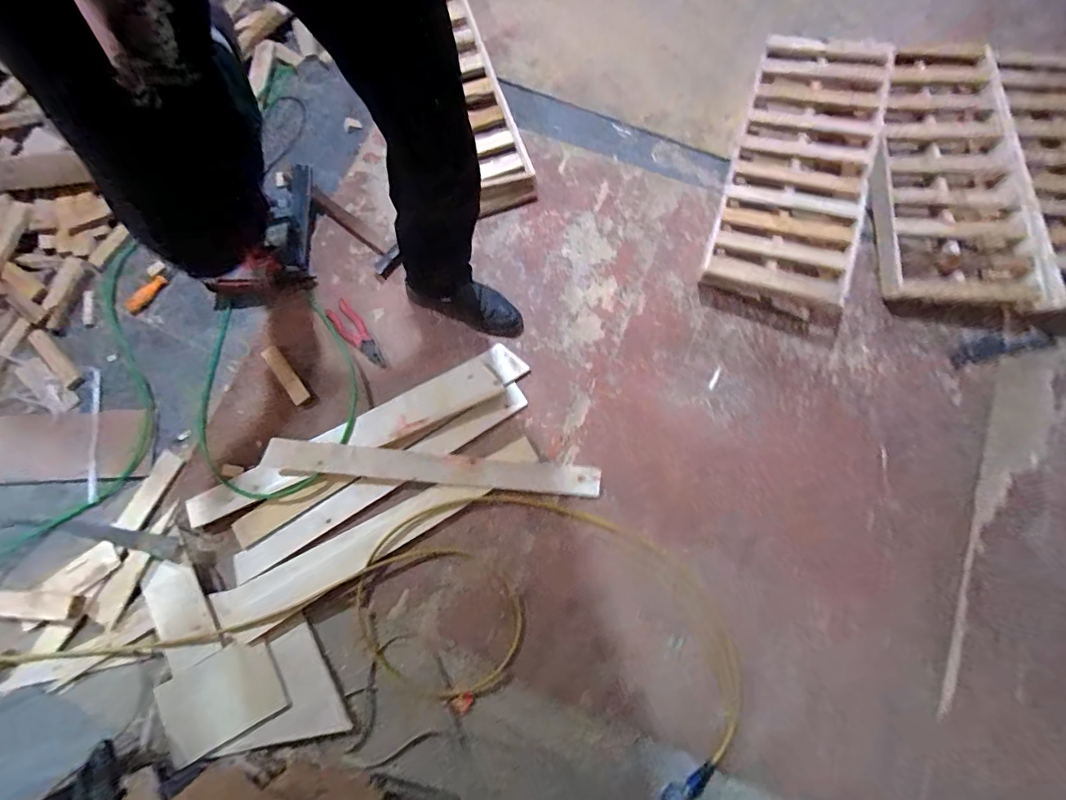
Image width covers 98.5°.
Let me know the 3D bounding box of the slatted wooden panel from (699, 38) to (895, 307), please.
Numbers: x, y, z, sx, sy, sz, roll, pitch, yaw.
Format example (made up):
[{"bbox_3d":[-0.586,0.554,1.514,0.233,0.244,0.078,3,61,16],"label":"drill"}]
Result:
[{"bbox_3d":[0.651,-0.590,1.108,0.308,0.103,0.742,19,79,4],"label":"slatted wooden panel"}]

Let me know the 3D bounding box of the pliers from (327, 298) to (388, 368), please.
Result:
[{"bbox_3d":[-0.409,-0.151,1.062,0.057,0.015,0.201,-37,81,-7],"label":"pliers"}]

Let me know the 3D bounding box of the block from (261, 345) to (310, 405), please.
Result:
[{"bbox_3d":[-0.564,-0.058,1.045,0.040,0.010,0.161,-37,81,-7],"label":"block"}]

